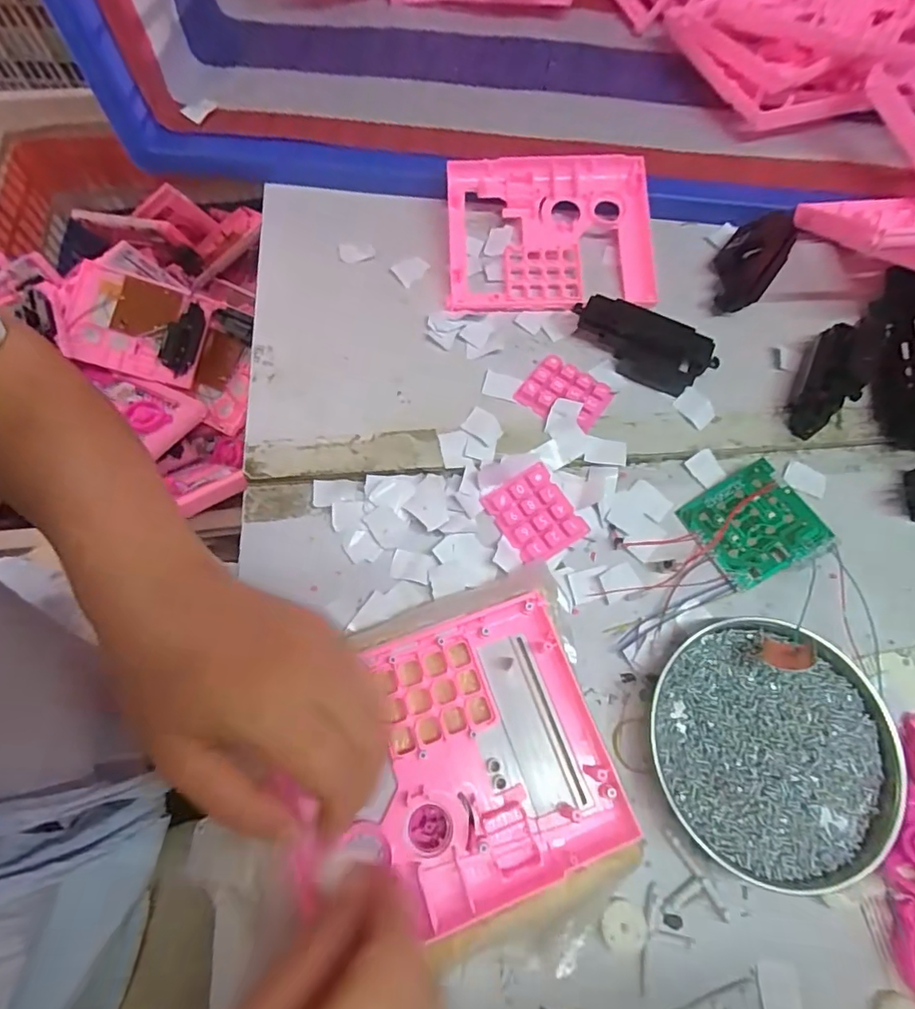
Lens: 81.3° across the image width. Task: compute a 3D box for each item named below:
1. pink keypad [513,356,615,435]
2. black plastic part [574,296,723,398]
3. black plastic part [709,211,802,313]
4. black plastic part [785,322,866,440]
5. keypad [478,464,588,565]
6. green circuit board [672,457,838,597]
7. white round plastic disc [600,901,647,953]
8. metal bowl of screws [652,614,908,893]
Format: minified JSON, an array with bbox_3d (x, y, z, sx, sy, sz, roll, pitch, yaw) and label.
[{"bbox_3d":[0.078,-0.080,0.389,0.058,0.008,0.047,34,71,12],"label":"pink keypad"},{"bbox_3d":[0.135,-0.117,0.392,0.102,0.032,0.037,25,70,9],"label":"black plastic part"},{"bbox_3d":[0.241,-0.204,0.435,0.047,0.035,0.109,34,72,12],"label":"black plastic part"},{"bbox_3d":[0.274,-0.089,0.390,0.034,0.033,0.100,29,71,10],"label":"black plastic part"},{"bbox_3d":[0.052,0.005,0.356,0.047,0.006,0.060,-30,72,-12],"label":"keypad"},{"bbox_3d":[0.199,0.014,0.359,0.070,0.015,0.071,-27,71,-9],"label":"green circuit board"},{"bbox_3d":[0.087,0.222,0.280,0.024,0.007,0.021,6,68,2],"label":"white round plastic disc"},{"bbox_3d":[0.181,0.137,0.305,0.128,0.025,0.133,0,68,-1],"label":"metal bowl of screws"}]

